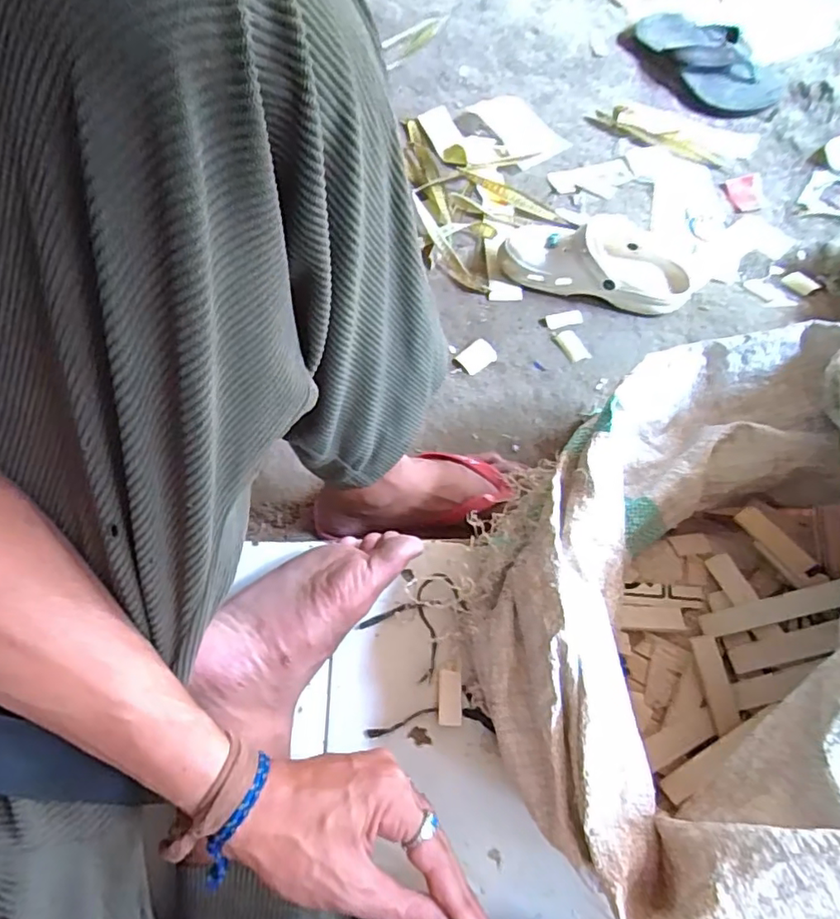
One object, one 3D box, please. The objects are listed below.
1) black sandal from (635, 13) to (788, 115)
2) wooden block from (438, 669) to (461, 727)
[{"bbox_3d":[0.455,-0.642,0.922,0.118,0.042,0.270,-43,75,-14],"label":"black sandal"},{"bbox_3d":[0.024,0.187,0.454,0.019,0.004,0.040,1,69,1],"label":"wooden block"}]

